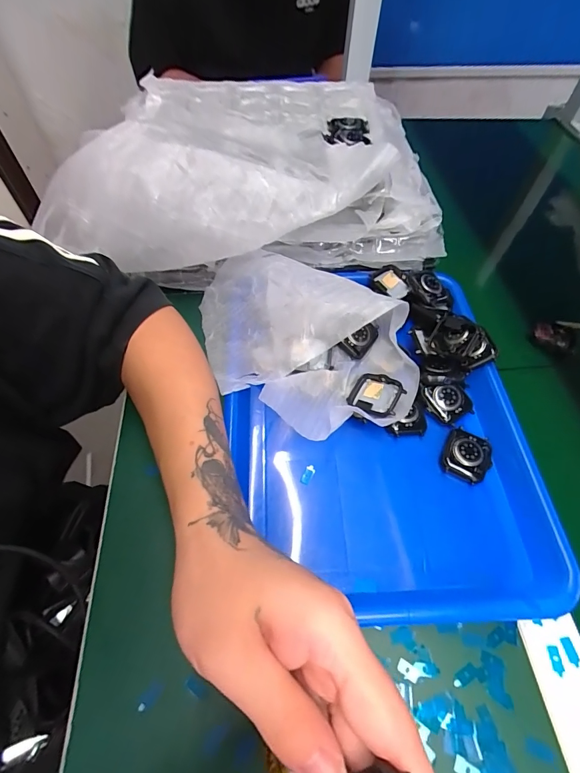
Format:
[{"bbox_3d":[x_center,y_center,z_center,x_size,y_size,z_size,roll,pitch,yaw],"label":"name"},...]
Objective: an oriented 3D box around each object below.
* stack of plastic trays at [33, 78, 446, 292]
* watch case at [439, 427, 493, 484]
[{"bbox_3d":[-0.039,-0.263,0.448,0.399,0.121,0.299,-2,57,-2],"label":"stack of plastic trays"},{"bbox_3d":[0.152,0.059,0.320,0.038,0.009,0.042,27,60,16],"label":"watch case"}]

